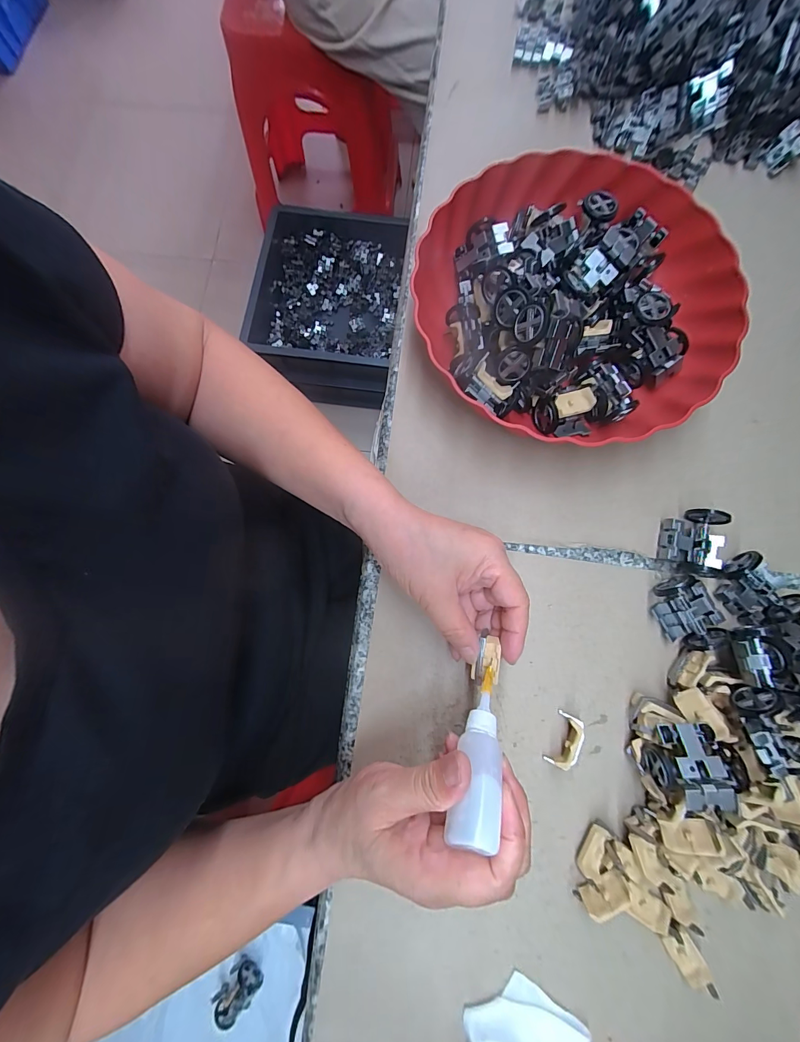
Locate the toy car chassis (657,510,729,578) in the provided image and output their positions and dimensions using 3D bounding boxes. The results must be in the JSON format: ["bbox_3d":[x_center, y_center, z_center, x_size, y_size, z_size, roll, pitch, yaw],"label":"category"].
[{"bbox_3d":[0.227,0.018,0.283,0.047,0.024,0.047,17,80,3],"label":"toy car chassis"}]

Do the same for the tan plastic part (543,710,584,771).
[{"bbox_3d":[0.117,0.156,0.262,0.016,0.015,0.036,24,80,4],"label":"tan plastic part"}]

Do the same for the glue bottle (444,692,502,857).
[{"bbox_3d":[0.041,0.129,0.198,0.018,0.019,0.072,20,39,3],"label":"glue bottle"}]

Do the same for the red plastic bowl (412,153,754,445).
[{"bbox_3d":[0.136,-0.178,0.299,0.243,0.063,0.245,-14,80,-3],"label":"red plastic bowl"}]

